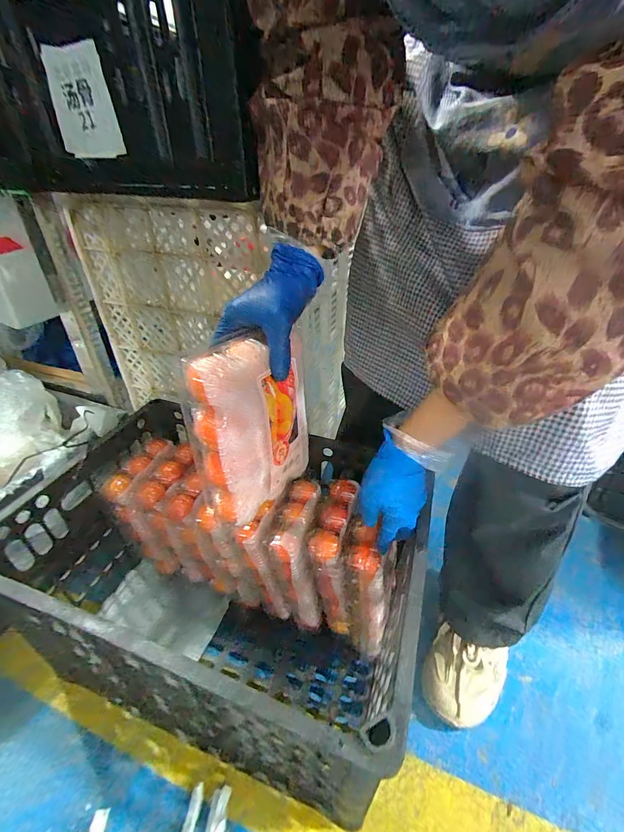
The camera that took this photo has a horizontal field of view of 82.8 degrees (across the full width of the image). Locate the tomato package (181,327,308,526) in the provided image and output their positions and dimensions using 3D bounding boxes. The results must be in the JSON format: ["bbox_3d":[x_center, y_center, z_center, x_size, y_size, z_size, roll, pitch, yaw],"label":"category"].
[{"bbox_3d":[-0.056,0.009,0.350,0.057,0.165,0.128,17,36,21],"label":"tomato package"}]

